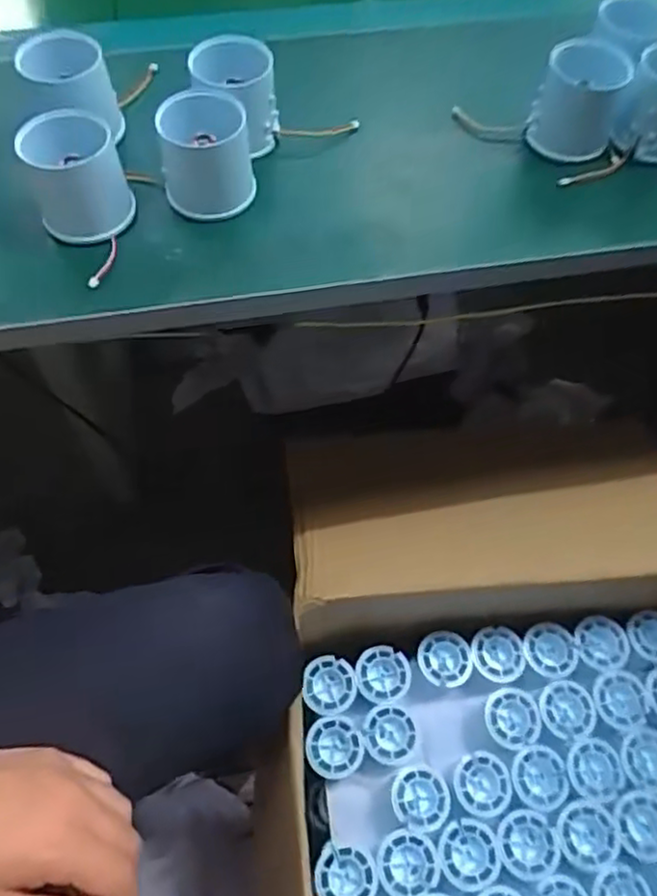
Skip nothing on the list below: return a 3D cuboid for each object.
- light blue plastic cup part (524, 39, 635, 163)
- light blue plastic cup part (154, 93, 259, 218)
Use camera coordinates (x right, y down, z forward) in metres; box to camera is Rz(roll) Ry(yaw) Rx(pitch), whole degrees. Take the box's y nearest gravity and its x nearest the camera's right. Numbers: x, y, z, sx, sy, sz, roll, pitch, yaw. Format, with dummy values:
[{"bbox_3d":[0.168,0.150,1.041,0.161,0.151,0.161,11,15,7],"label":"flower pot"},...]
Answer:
[{"bbox_3d":[0.163,-0.229,0.443,0.057,0.051,0.057,20,62,10],"label":"light blue plastic cup part"},{"bbox_3d":[-0.073,-0.175,0.406,0.056,0.054,0.050,-11,62,-7],"label":"light blue plastic cup part"}]

